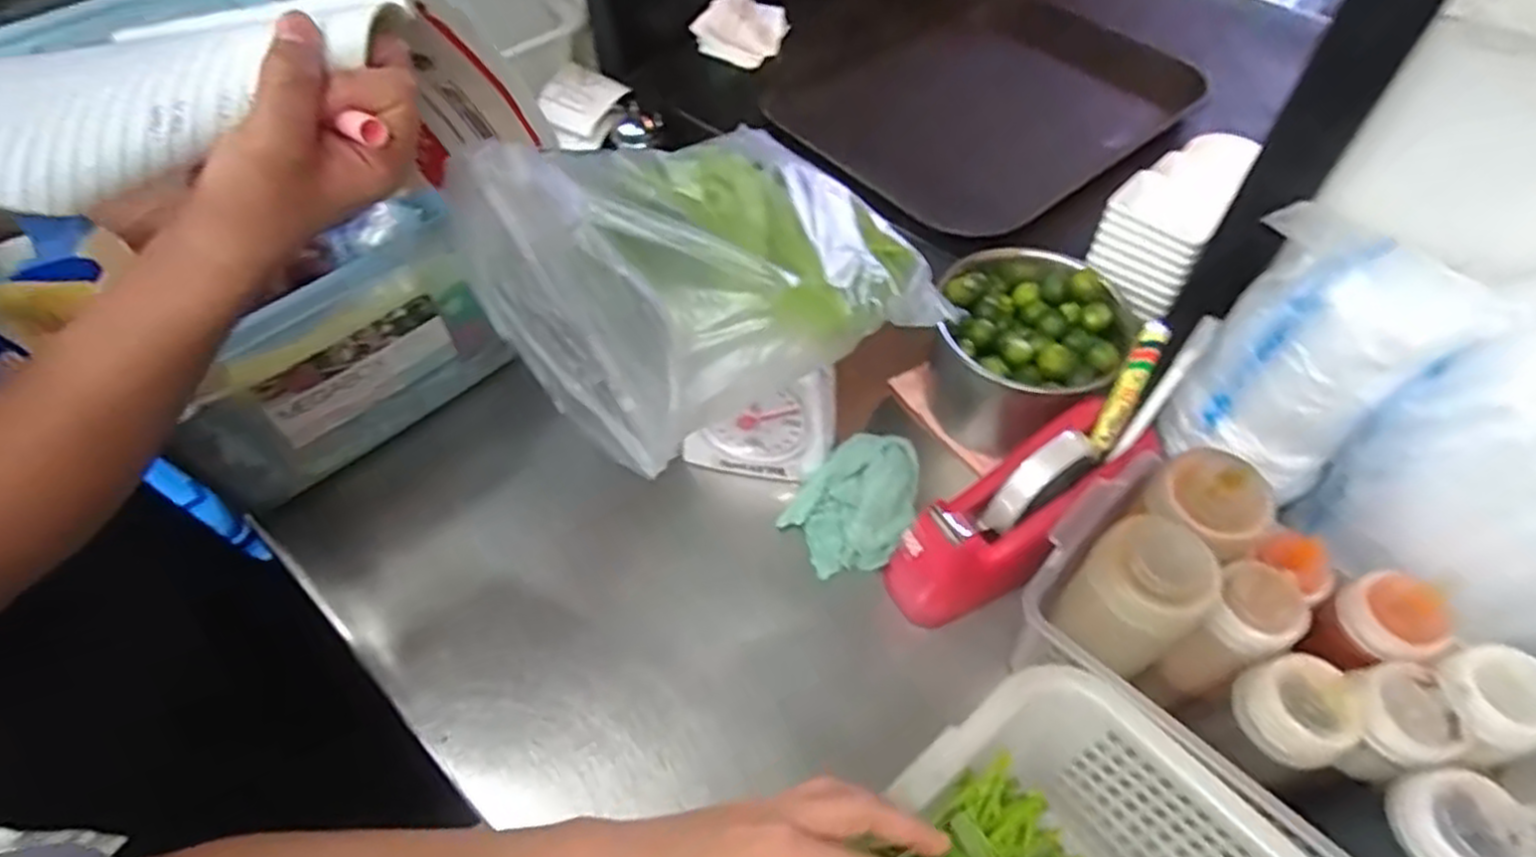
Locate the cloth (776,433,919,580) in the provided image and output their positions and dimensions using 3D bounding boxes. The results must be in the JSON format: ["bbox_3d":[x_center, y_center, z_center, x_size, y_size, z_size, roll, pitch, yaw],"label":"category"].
[{"bbox_3d":[0.072,0.059,0.605,0.085,0.042,0.113,34,62,23],"label":"cloth"}]

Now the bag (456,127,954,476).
[{"bbox_3d":[-0.035,-0.114,0.453,0.246,0.138,0.160,-28,59,-18],"label":"bag"}]

